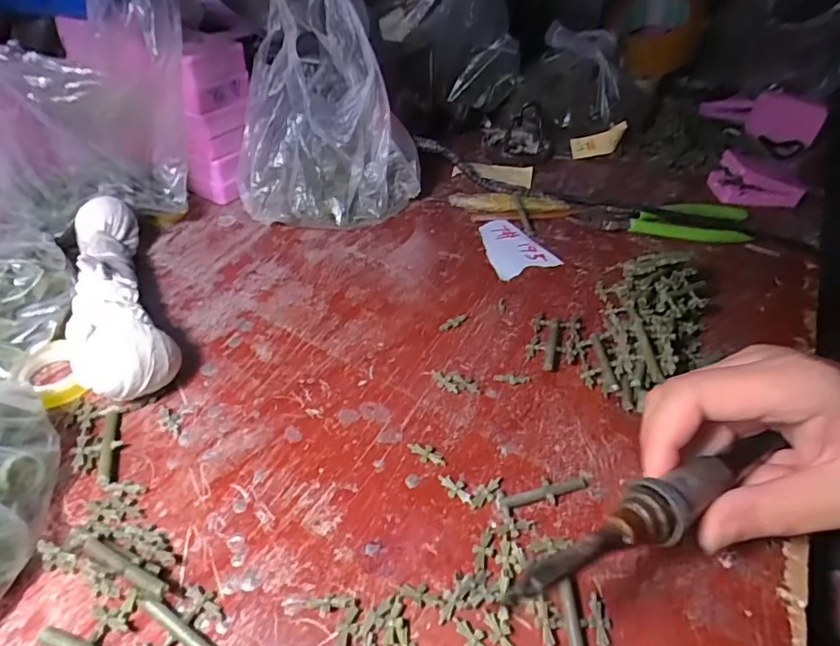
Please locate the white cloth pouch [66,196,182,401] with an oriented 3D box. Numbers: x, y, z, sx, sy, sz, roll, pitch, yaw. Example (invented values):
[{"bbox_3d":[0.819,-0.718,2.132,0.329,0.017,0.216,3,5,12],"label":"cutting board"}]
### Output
[{"bbox_3d":[-0.175,-0.016,0.285,0.045,0.043,0.164,-19,48,-25],"label":"white cloth pouch"}]

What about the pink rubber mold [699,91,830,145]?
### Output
[{"bbox_3d":[0.416,-0.257,0.604,0.131,0.046,0.036,19,44,15],"label":"pink rubber mold"}]

